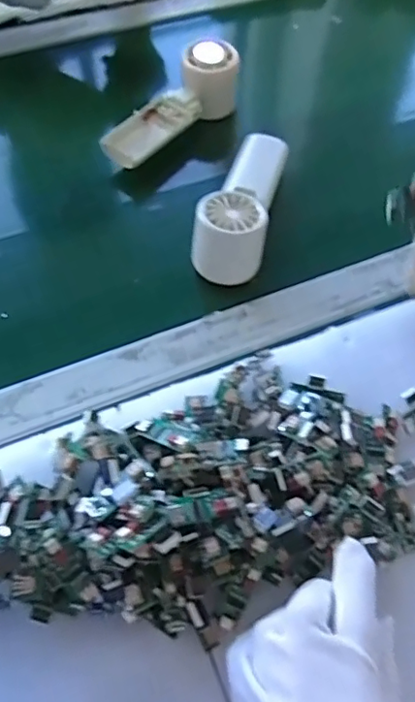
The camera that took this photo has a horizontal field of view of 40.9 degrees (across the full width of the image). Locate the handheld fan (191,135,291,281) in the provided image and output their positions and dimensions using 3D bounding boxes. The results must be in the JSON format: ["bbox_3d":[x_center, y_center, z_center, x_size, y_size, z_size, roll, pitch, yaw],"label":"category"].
[{"bbox_3d":[0.032,-0.138,0.478,0.056,0.049,0.166,13,59,5],"label":"handheld fan"}]

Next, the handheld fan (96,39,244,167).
[{"bbox_3d":[-0.033,-0.236,0.530,0.048,0.050,0.163,39,64,19],"label":"handheld fan"}]

